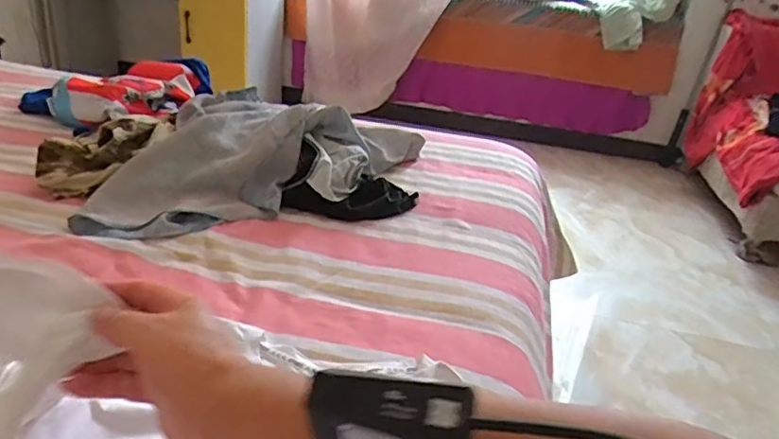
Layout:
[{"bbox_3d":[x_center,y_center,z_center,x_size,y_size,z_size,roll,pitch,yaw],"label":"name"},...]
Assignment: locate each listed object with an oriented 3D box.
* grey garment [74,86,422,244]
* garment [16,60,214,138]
[{"bbox_3d":[-0.198,-0.114,0.959,0.571,0.106,0.293,-9,29,-27],"label":"grey garment"},{"bbox_3d":[-0.546,-0.244,1.146,0.362,0.096,0.228,2,26,-6],"label":"garment"}]

